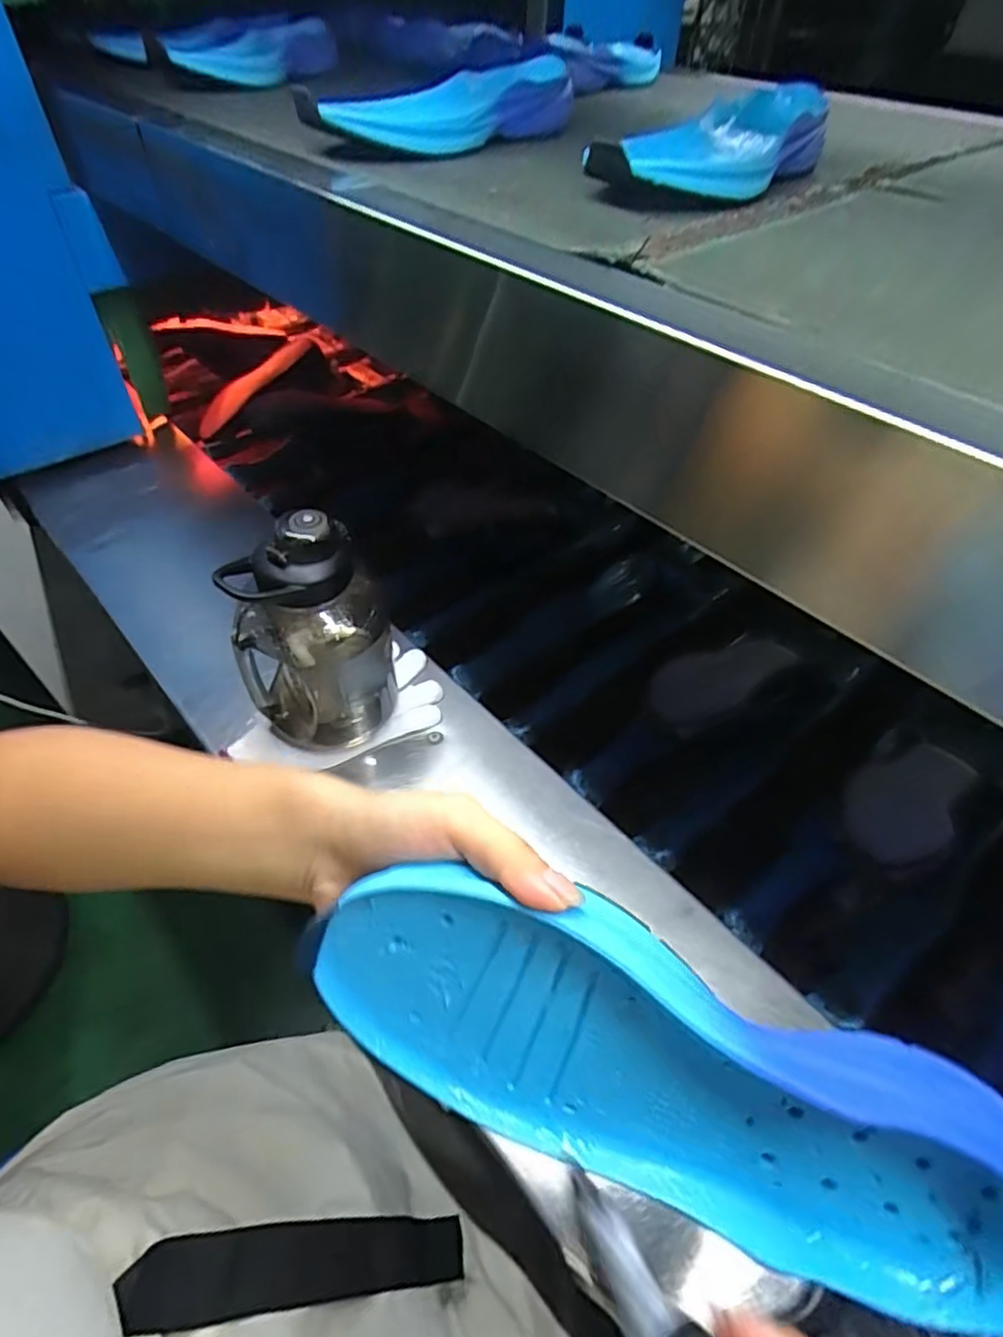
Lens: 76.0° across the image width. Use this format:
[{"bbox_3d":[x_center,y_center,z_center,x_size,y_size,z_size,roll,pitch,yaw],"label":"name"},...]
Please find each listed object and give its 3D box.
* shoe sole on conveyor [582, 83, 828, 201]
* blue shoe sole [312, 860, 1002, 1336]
[{"bbox_3d":[0.176,-0.404,0.494,0.092,0.032,0.289,32,57,23],"label":"shoe sole on conveyor"},{"bbox_3d":[0.063,0.151,0.241,0.271,0.101,0.045,22,19,4],"label":"blue shoe sole"}]

